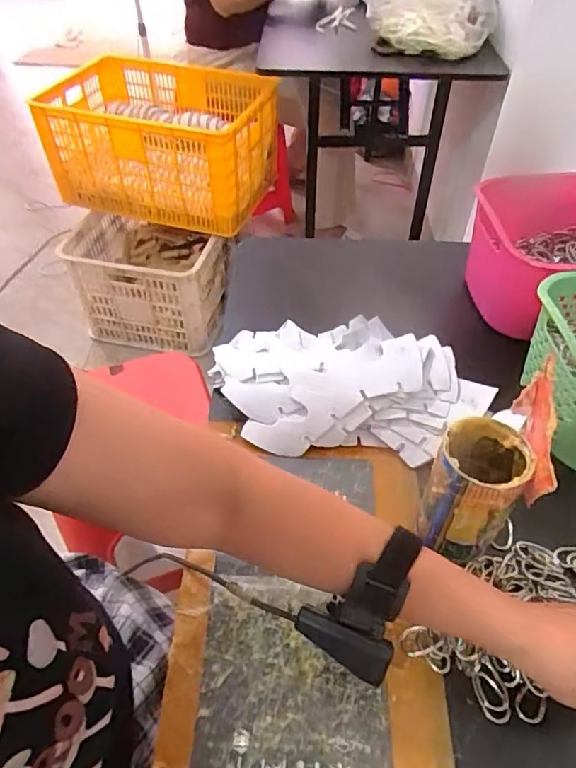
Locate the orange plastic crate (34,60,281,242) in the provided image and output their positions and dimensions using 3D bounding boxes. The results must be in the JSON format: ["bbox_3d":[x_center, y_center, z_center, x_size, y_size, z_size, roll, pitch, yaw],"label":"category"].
[{"bbox_3d":[-0.374,-0.730,1.569,0.636,0.266,0.423,16,51,13],"label":"orange plastic crate"}]

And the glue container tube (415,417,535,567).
[{"bbox_3d":[0.143,0.090,0.431,0.065,0.119,0.074,23,53,19],"label":"glue container tube"}]

